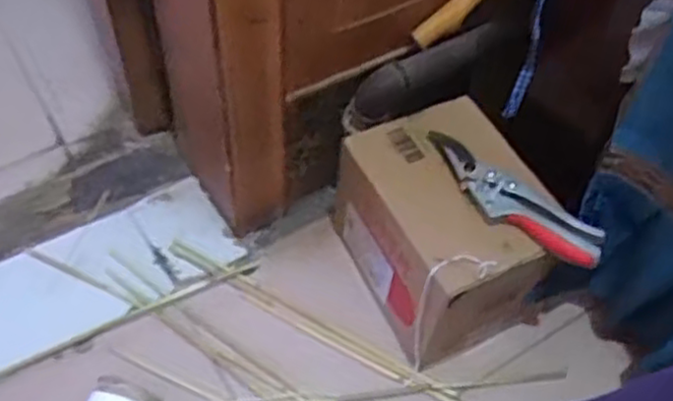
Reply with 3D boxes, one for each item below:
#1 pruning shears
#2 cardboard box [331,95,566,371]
[{"bbox_3d":[0.158,-0.001,0.674,0.191,0.019,0.049,36,59,21],"label":"pruning shears"},{"bbox_3d":[0.109,0.034,0.752,0.150,0.185,0.204,-17,56,-16],"label":"cardboard box"}]

